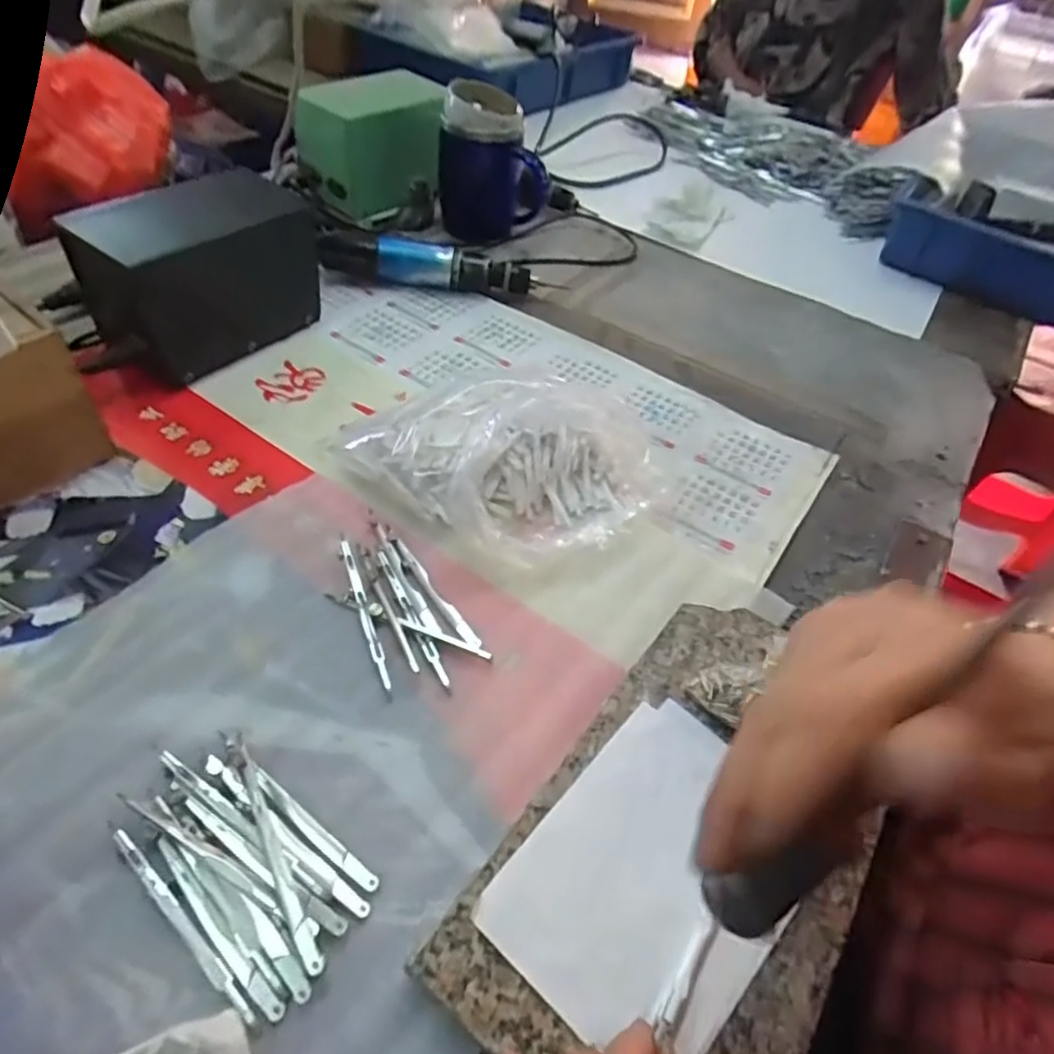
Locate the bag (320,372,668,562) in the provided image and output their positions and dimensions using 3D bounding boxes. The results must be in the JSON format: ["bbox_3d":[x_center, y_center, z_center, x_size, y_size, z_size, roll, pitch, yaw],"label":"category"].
[{"bbox_3d":[-0.008,-0.069,0.465,0.214,0.054,0.199,32,51,21],"label":"bag"}]

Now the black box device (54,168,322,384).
[{"bbox_3d":[-0.253,-0.203,0.522,0.081,0.111,0.165,34,52,22],"label":"black box device"}]

